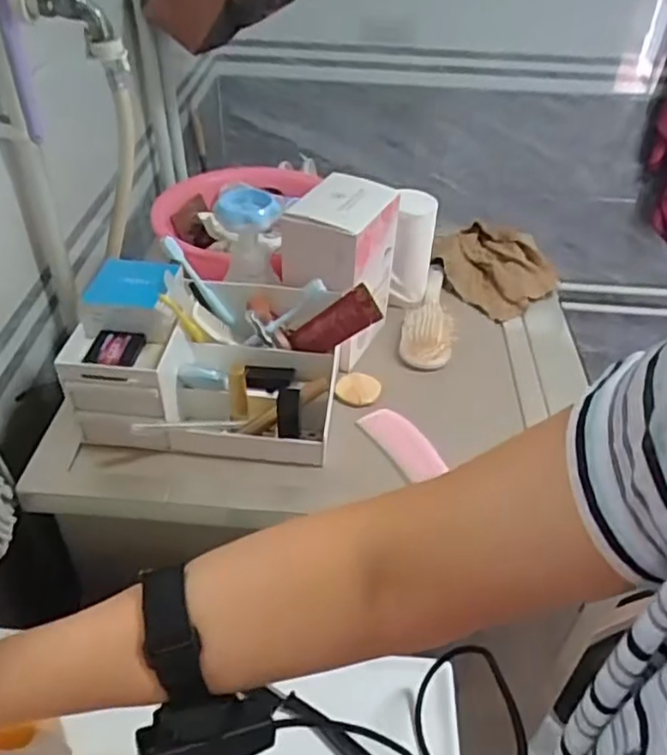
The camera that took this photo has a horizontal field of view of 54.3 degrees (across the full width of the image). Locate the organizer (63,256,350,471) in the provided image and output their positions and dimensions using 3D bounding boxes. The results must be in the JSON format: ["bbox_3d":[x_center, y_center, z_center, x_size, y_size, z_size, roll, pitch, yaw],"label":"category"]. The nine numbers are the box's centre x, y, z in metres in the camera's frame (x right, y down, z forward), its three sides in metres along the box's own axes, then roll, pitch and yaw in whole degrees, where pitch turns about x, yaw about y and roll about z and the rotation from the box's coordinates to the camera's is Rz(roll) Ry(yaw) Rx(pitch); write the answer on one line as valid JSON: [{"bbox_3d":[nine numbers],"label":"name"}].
[{"bbox_3d":[-0.126,-0.019,0.669,0.266,0.134,0.149,1,40,-2],"label":"organizer"}]

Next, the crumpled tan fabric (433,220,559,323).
[{"bbox_3d":[0.228,-0.160,0.921,0.156,0.048,0.163,-25,47,-29],"label":"crumpled tan fabric"}]

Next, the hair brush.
[{"bbox_3d":[0.124,-0.082,0.837,0.064,0.033,0.185,7,40,6],"label":"hair brush"}]

